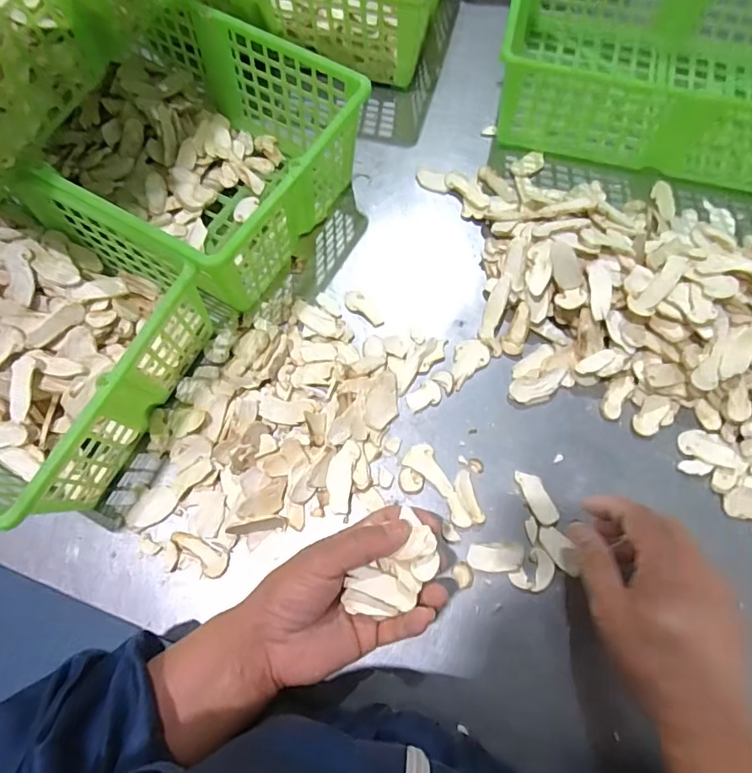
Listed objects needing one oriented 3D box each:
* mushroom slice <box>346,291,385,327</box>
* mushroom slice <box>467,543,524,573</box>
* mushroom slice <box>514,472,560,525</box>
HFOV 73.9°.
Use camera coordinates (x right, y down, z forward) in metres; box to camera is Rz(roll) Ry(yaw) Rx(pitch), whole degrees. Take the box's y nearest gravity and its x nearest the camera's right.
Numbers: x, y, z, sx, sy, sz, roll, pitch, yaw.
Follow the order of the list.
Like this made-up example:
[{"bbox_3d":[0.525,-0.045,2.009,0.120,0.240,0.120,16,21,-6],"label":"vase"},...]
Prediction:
[{"bbox_3d":[-0.009,-0.071,0.452,0.042,0.006,0.019,39,75,13],"label":"mushroom slice"},{"bbox_3d":[0.092,0.131,0.383,0.041,0.006,0.021,1,70,1],"label":"mushroom slice"},{"bbox_3d":[0.128,0.088,0.398,0.017,0.005,0.045,-22,71,-7],"label":"mushroom slice"}]

